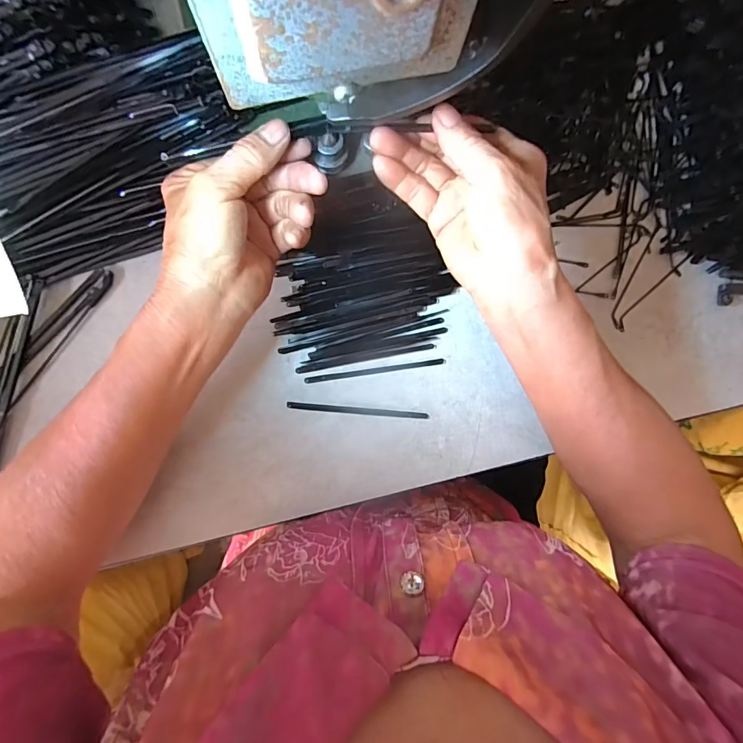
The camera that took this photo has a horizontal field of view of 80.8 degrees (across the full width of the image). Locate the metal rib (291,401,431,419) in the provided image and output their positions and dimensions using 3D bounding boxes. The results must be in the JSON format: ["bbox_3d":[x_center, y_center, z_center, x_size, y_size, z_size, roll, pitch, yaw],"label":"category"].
[{"bbox_3d":[-0.010,0.028,0.314,0.100,0.004,0.005,5,90,-4],"label":"metal rib"}]

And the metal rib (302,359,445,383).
[{"bbox_3d":[0.003,0.000,0.318,0.101,0.004,0.004,-8,91,-4],"label":"metal rib"}]

